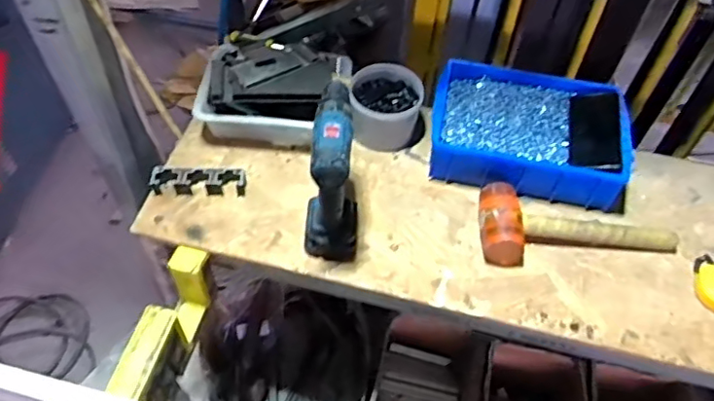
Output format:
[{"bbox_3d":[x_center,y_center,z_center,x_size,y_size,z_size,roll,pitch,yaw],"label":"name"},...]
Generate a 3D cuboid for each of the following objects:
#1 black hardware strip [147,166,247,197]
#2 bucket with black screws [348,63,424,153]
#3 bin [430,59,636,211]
[{"bbox_3d":[-0.239,-0.028,0.881,0.138,0.035,0.033,0,54,-4],"label":"black hardware strip"},{"bbox_3d":[0.044,-0.147,0.944,0.118,0.081,0.126,2,54,-2],"label":"bucket with black screws"},{"bbox_3d":[0.268,-0.116,0.923,0.294,0.087,0.211,12,54,5],"label":"bin"}]

